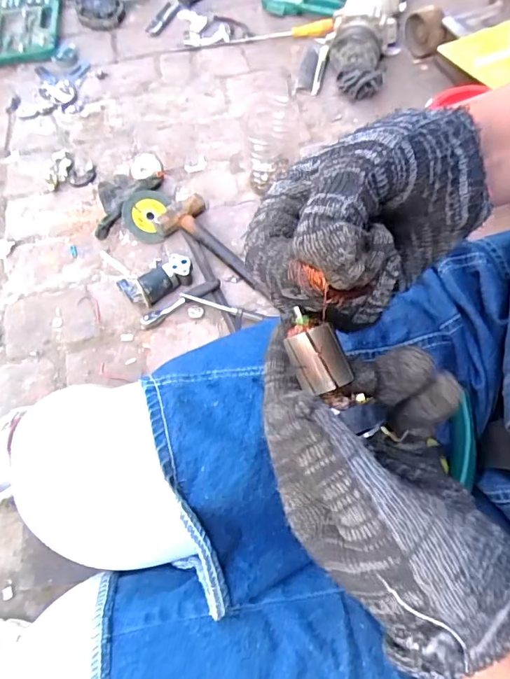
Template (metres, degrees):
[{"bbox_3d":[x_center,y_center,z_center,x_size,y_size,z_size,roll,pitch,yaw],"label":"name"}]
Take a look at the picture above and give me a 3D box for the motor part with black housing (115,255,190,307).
[{"bbox_3d":[-0.166,-0.102,0.830,0.126,0.048,0.067,-27,69,-9],"label":"motor part with black housing"}]

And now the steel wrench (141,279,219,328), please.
[{"bbox_3d":[-0.129,-0.064,0.825,0.148,0.031,0.025,-28,69,-9],"label":"steel wrench"}]

